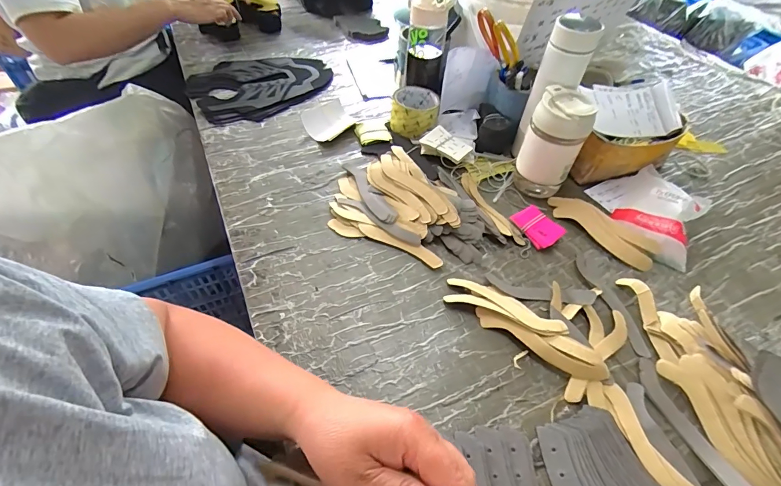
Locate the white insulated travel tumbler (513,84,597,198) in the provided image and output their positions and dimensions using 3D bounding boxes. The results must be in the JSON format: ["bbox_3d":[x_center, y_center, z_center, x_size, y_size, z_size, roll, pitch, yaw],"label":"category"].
[{"bbox_3d":[0.249,-0.151,0.589,0.079,0.149,0.063,23,53,16],"label":"white insulated travel tumbler"}]

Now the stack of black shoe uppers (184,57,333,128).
[{"bbox_3d":[-0.276,-0.350,0.830,0.295,0.022,0.241,-31,58,-24],"label":"stack of black shoe uppers"}]

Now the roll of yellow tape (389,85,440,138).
[{"bbox_3d":[0.046,-0.244,0.719,0.086,0.059,0.088,10,51,6],"label":"roll of yellow tape"}]

